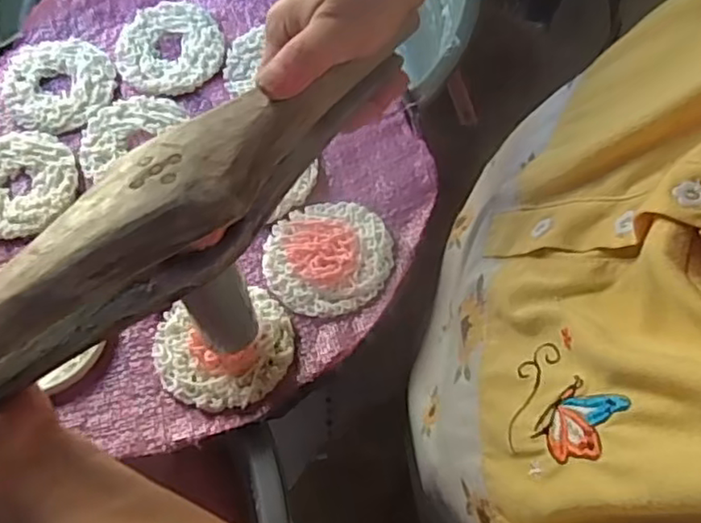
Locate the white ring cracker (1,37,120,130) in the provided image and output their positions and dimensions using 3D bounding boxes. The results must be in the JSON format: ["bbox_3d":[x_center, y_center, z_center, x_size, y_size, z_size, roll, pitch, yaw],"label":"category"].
[{"bbox_3d":[-0.212,-0.130,0.471,0.075,0.014,0.077,0,64,0],"label":"white ring cracker"}]

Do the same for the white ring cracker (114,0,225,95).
[{"bbox_3d":[-0.136,-0.162,0.483,0.078,0.015,0.080,-36,69,-15],"label":"white ring cracker"}]

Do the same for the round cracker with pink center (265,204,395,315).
[{"bbox_3d":[-0.014,-0.004,0.408,0.077,0.010,0.078,0,64,0],"label":"round cracker with pink center"}]

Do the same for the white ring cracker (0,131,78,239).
[{"bbox_3d":[-0.226,-0.053,0.437,0.075,0.010,0.079,-20,66,-9],"label":"white ring cracker"}]

